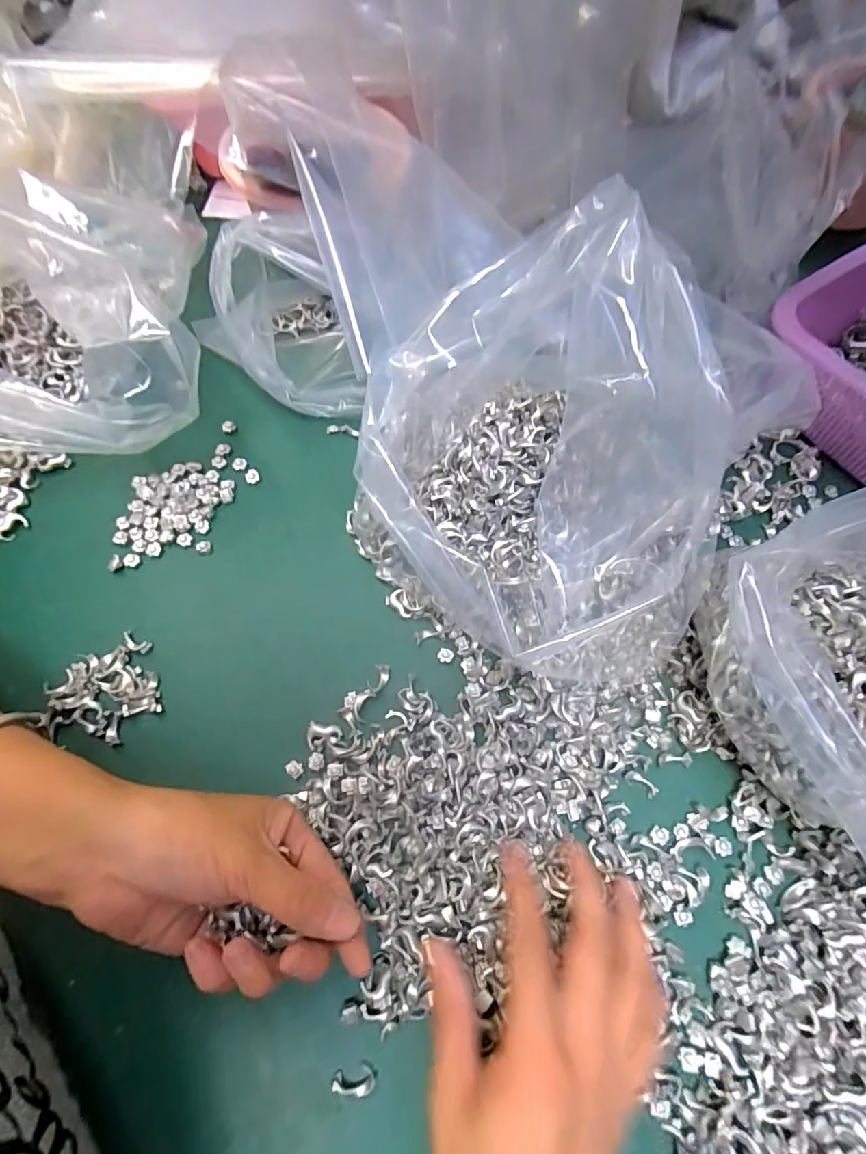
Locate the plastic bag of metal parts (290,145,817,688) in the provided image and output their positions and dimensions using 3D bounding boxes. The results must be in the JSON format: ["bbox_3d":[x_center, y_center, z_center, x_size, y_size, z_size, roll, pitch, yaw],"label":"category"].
[{"bbox_3d":[0.080,-0.063,0.291,0.193,0.173,0.196,-32,69,-15],"label":"plastic bag of metal parts"}]

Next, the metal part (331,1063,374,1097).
[{"bbox_3d":[-0.036,0.231,0.243,0.019,0.005,0.011,-8,65,-5],"label":"metal part"}]

